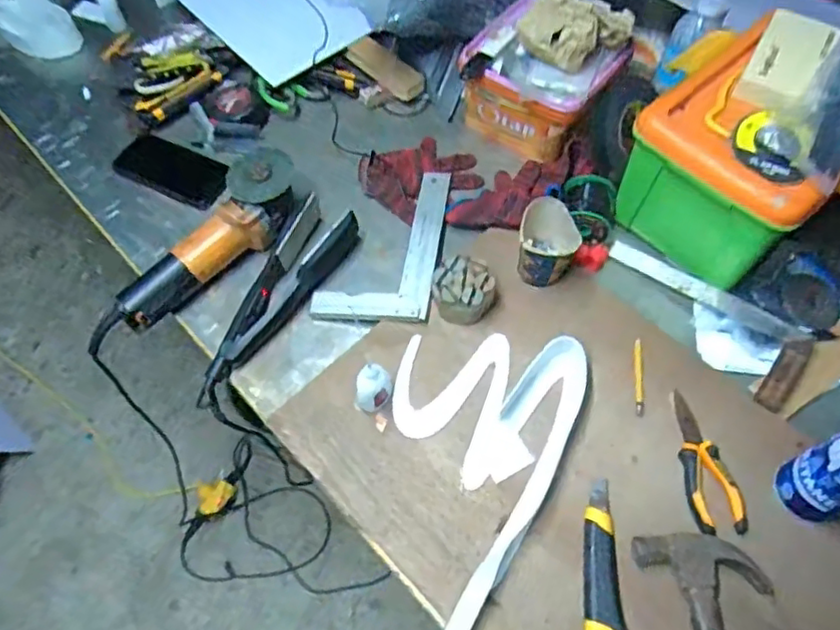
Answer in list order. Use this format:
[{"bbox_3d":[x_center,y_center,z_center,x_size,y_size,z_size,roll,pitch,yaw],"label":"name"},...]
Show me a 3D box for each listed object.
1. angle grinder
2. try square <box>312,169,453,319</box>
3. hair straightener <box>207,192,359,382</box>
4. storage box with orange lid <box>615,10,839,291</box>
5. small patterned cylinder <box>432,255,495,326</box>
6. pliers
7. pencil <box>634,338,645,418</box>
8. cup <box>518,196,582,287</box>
[{"bbox_3d":[-0.260,-0.090,0.805,0.081,0.096,0.278,34,68,18],"label":"angle grinder"},{"bbox_3d":[-0.040,-0.104,0.844,0.143,0.022,0.268,7,56,12],"label":"try square"},{"bbox_3d":[-0.171,-0.036,0.793,0.072,0.052,0.270,22,64,13],"label":"hair straightener"},{"bbox_3d":[0.402,-0.199,0.786,0.236,0.175,0.256,40,70,20],"label":"storage box with orange lid"},{"bbox_3d":[0.054,-0.032,0.767,0.074,0.051,0.076,-1,62,1],"label":"small patterned cylinder"},{"bbox_3d":[0.308,0.157,0.678,0.054,0.012,0.152,-4,62,0],"label":"pliers"},{"bbox_3d":[0.256,0.073,0.733,0.011,0.011,0.093,5,62,4],"label":"pencil"},{"bbox_3d":[0.153,-0.077,0.770,0.071,0.104,0.069,-1,62,1],"label":"cup"}]

